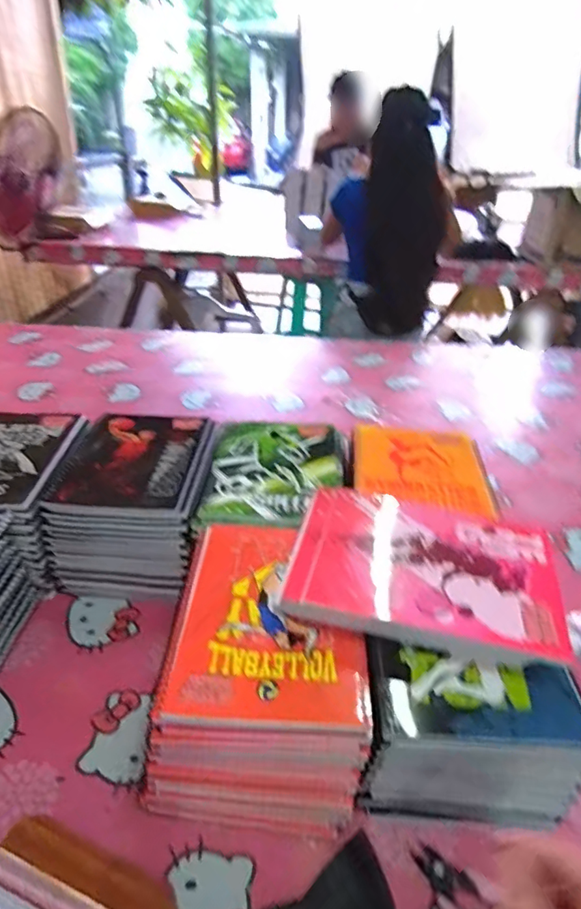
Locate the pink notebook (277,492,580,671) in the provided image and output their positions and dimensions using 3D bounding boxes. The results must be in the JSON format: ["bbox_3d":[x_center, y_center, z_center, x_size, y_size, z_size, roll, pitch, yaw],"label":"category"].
[{"bbox_3d":[0.111,0.104,0.449,0.224,0.039,0.158,9,34,11],"label":"pink notebook"}]

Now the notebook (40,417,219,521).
[{"bbox_3d":[-0.183,0.002,0.612,0.160,0.008,0.189,3,33,1],"label":"notebook"}]

